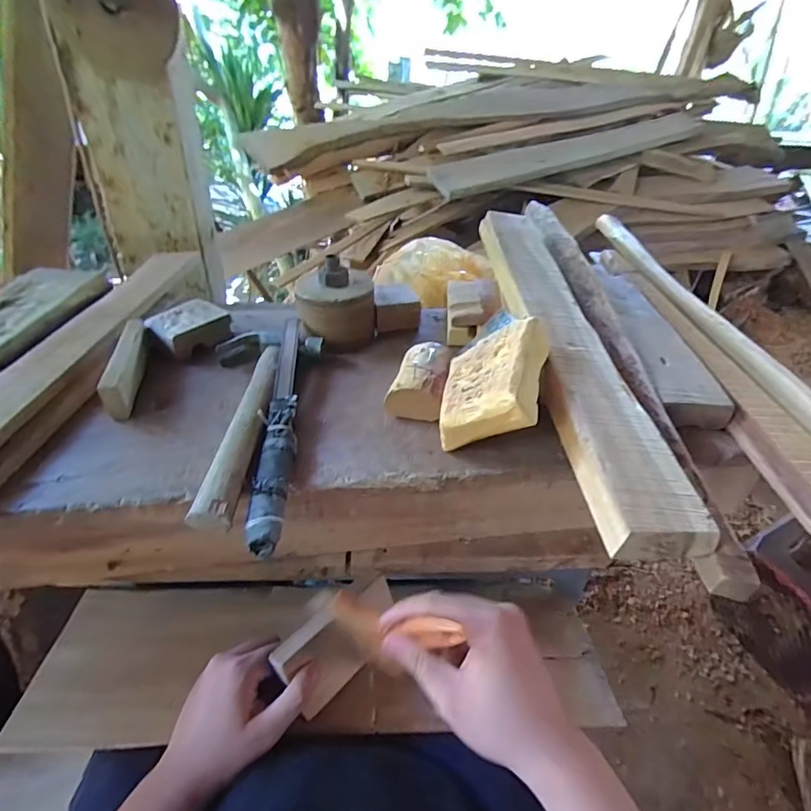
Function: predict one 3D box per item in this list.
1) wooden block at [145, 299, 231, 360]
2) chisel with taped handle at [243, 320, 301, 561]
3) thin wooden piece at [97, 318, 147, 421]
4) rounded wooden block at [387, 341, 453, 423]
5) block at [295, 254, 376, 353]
[{"bbox_3d":[-0.273,-0.100,0.588,0.077,0.032,0.081,29,44,27],"label":"wooden block"},{"bbox_3d":[-0.122,0.006,0.474,0.031,0.035,0.302,0,39,-6],"label":"chisel with taped handle"},{"bbox_3d":[-0.295,-0.043,0.503,0.019,0.041,0.134,-5,39,-12],"label":"thin wooden piece"},{"bbox_3d":[0.018,-0.029,0.510,0.060,0.039,0.110,12,39,9],"label":"rounded wooden block"},{"bbox_3d":[-0.089,-0.124,0.596,0.100,0.091,0.081,2,38,-4],"label":"block"}]

